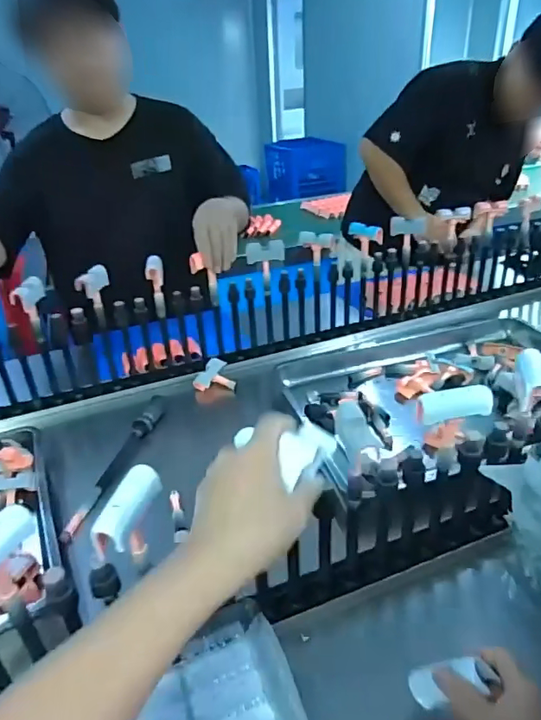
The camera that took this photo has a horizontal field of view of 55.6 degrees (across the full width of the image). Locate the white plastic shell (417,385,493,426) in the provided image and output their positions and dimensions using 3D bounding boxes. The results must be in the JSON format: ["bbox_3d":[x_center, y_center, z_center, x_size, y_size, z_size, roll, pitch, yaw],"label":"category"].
[{"bbox_3d":[0.193,0.047,0.539,0.075,0.031,0.018,-5,32,0],"label":"white plastic shell"}]

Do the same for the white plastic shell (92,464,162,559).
[{"bbox_3d":[-0.122,0.128,0.442,0.026,0.034,0.078,5,33,16],"label":"white plastic shell"}]

